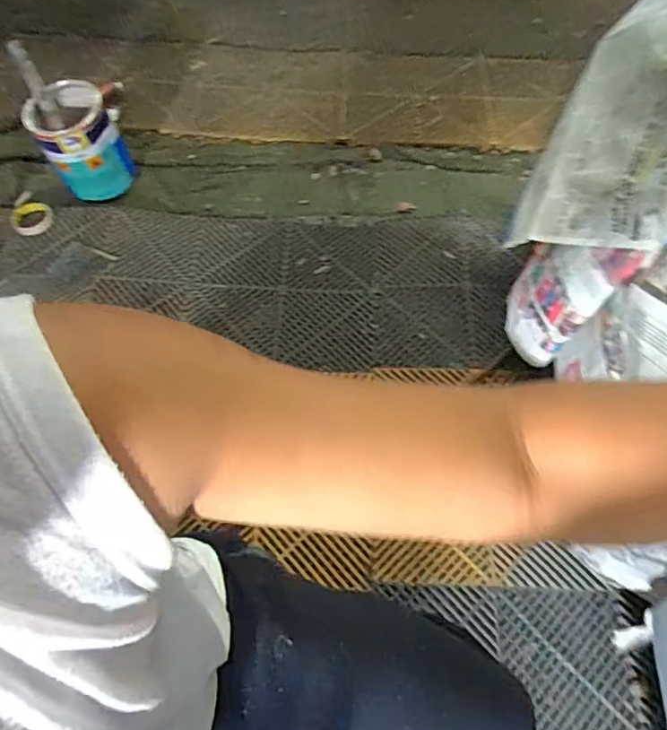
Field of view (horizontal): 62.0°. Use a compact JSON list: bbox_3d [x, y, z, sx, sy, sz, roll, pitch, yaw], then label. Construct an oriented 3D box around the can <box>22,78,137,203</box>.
[{"bbox_3d":[-0.550,-0.477,1.240,0.177,0.213,0.169,-17,62,-12],"label":"can"}]

